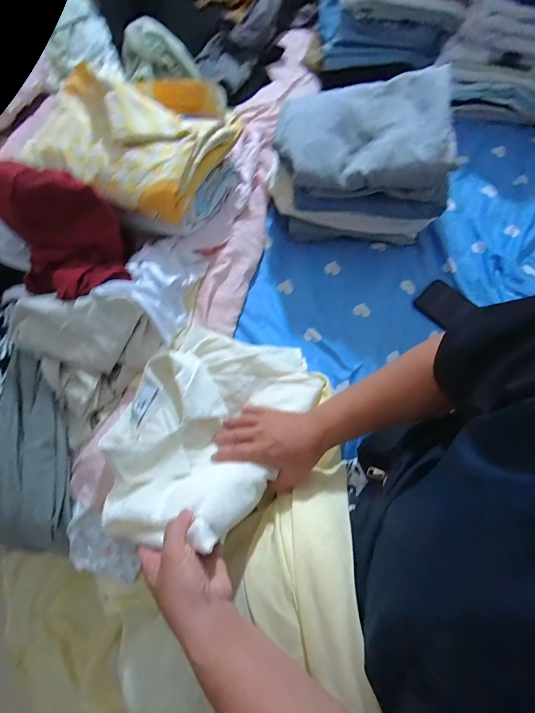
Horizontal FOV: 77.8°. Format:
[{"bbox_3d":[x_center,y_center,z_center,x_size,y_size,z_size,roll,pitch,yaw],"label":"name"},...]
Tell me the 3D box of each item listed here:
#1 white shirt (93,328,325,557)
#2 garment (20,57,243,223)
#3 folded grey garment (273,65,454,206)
[{"bbox_3d":[-0.079,0.075,0.431,0.218,0.148,0.303,32,74,10],"label":"white shirt"},{"bbox_3d":[-0.234,-0.372,0.545,0.304,0.078,0.237,21,69,8],"label":"garment"},{"bbox_3d":[0.151,-0.357,0.533,0.268,0.077,0.179,5,68,2],"label":"folded grey garment"}]

